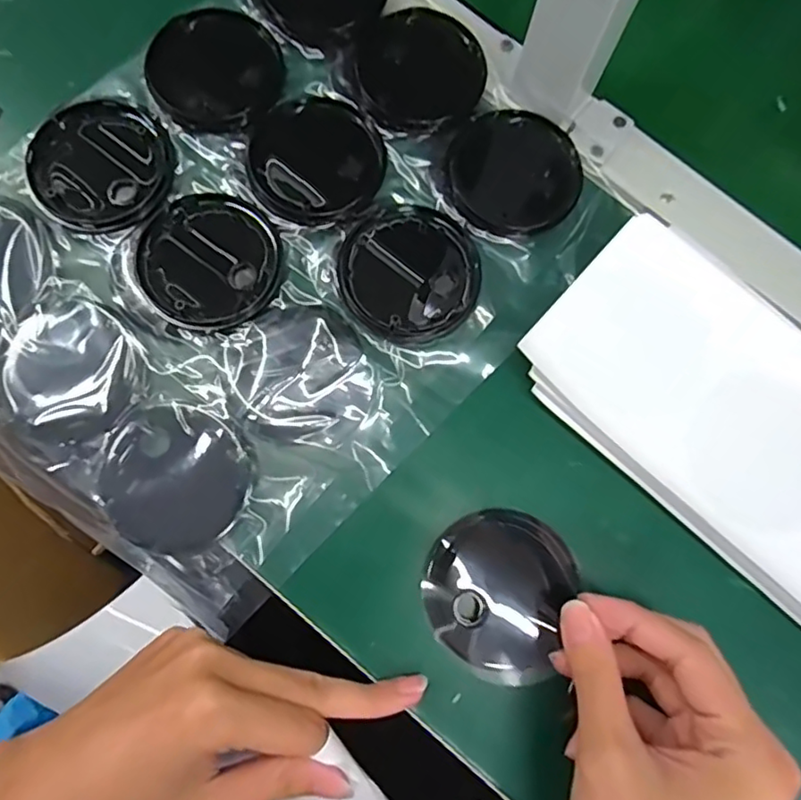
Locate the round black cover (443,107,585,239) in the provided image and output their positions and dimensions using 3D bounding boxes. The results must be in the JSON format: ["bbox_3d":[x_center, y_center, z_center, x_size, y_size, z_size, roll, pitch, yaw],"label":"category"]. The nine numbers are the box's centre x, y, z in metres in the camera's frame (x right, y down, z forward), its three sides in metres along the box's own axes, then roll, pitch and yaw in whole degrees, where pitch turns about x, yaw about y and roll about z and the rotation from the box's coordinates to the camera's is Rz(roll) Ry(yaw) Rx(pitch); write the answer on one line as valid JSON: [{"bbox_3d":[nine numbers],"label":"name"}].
[{"bbox_3d":[0.065,-0.132,0.344,0.074,0.010,0.072,0,77,0],"label":"round black cover"}]

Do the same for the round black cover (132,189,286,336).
[{"bbox_3d":[-0.104,-0.075,0.325,0.075,0.005,0.076,0,77,0],"label":"round black cover"}]

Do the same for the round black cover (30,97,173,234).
[{"bbox_3d":[-0.165,-0.131,0.334,0.076,0.007,0.077,0,77,0],"label":"round black cover"}]

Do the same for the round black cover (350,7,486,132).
[{"bbox_3d":[0.010,-0.195,0.354,0.071,0.008,0.074,0,77,0],"label":"round black cover"}]

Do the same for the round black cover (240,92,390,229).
[{"bbox_3d":[-0.047,-0.136,0.337,0.075,0.012,0.074,-15,78,-3],"label":"round black cover"}]

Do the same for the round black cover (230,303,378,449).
[{"bbox_3d":[-0.052,-0.013,0.316,0.071,0.009,0.076,0,77,0],"label":"round black cover"}]

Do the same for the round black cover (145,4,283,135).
[{"bbox_3d":[-0.106,-0.192,0.346,0.075,0.011,0.072,0,77,0],"label":"round black cover"}]

